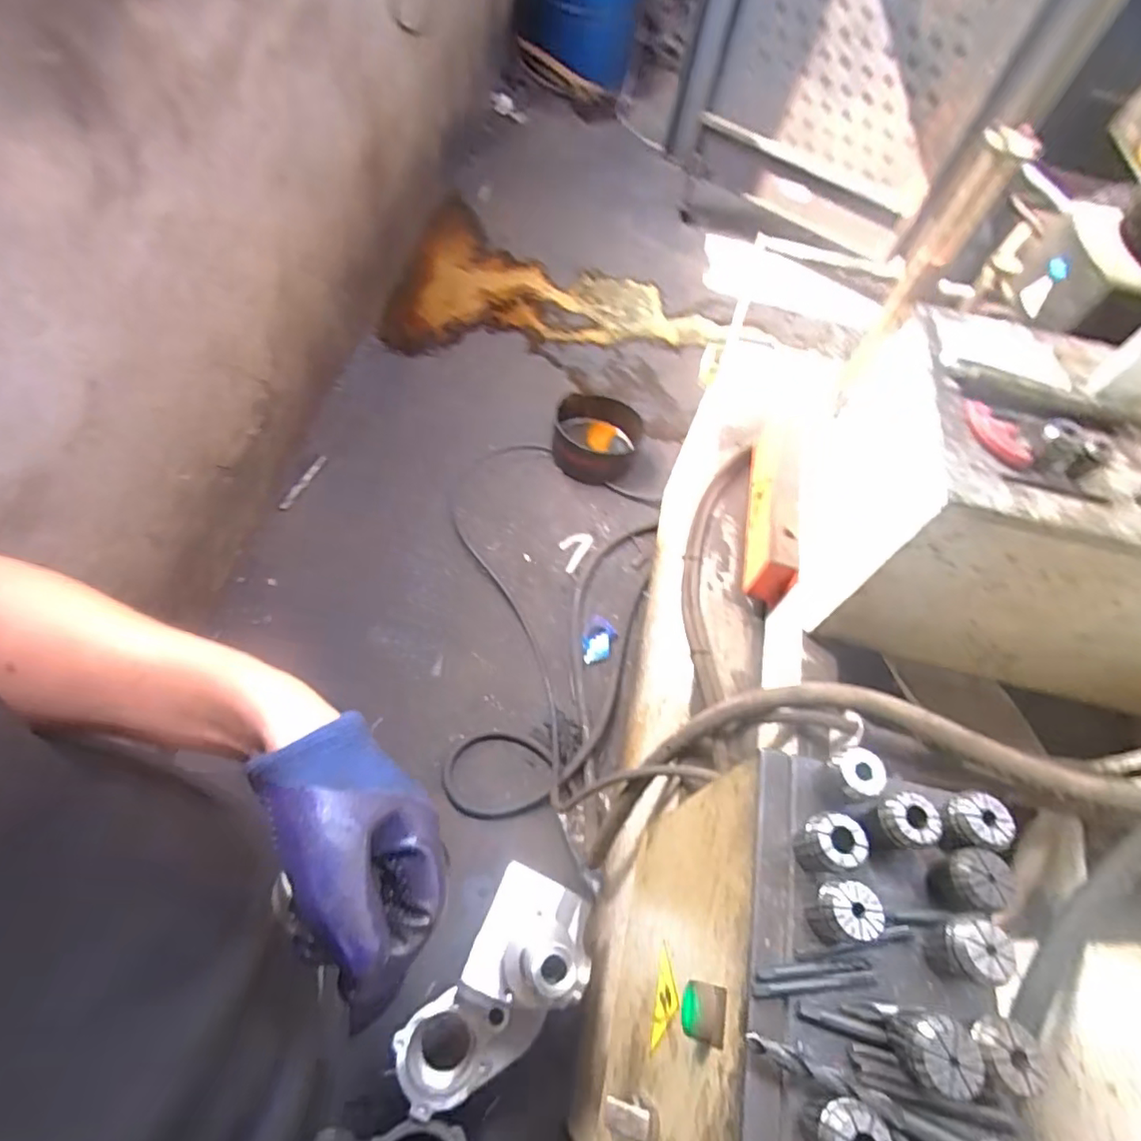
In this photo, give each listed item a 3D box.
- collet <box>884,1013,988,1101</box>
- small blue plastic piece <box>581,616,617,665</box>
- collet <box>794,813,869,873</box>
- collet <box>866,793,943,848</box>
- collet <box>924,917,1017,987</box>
[{"bbox_3d":[0.176,0.238,0.298,0.032,0.041,0.030,4,60,-6],"label":"collet"},{"bbox_3d":[0.070,0.178,1.534,0.082,0.052,0.125,26,60,7],"label":"small blue plastic piece"},{"bbox_3d":[0.148,0.159,0.348,0.034,0.039,0.028,-8,62,-13],"label":"collet"},{"bbox_3d":[0.196,0.152,0.359,0.028,0.042,0.027,4,60,-6],"label":"collet"},{"bbox_3d":[0.216,0.207,0.327,0.026,0.042,0.030,1,60,-8],"label":"collet"}]

